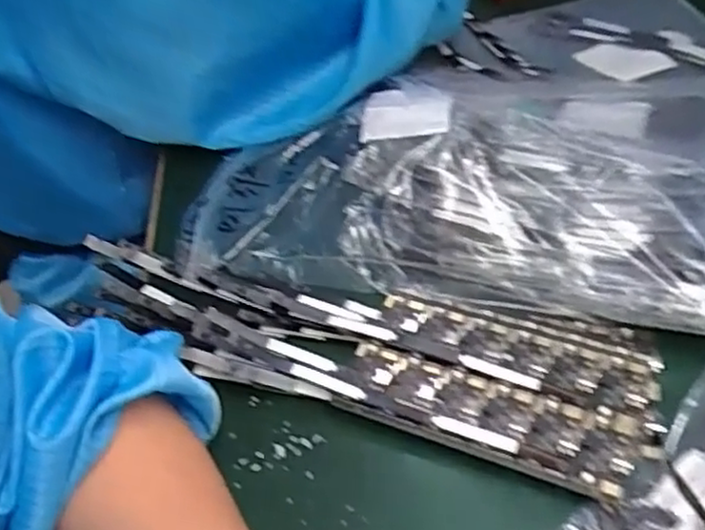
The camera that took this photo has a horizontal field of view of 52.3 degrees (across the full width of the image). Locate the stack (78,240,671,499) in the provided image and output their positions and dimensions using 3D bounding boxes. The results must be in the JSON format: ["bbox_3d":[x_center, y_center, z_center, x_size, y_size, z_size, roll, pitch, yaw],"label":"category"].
[{"bbox_3d":[0.000,0.035,0.363,0.289,0.017,0.090,12,47,18],"label":"stack"}]

